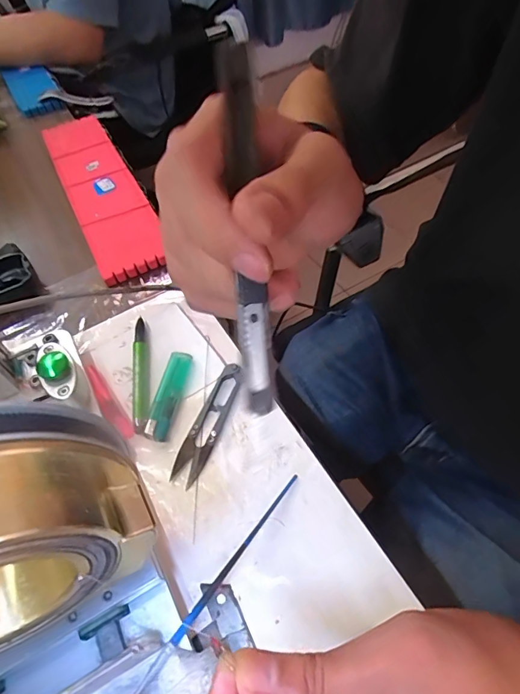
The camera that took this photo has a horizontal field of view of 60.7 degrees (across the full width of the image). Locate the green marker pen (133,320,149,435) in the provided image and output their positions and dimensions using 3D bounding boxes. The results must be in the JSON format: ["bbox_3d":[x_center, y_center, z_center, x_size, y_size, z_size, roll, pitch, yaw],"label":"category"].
[{"bbox_3d":[-0.102,0.020,0.381,0.013,0.010,0.119,-11,53,-3],"label":"green marker pen"}]

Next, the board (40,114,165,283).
[{"bbox_3d":[-0.203,-0.205,0.558,0.080,0.022,0.341,-24,55,-13],"label":"board"}]

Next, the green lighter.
[{"bbox_3d":[-0.074,0.038,0.364,0.019,0.009,0.079,7,54,11],"label":"green lighter"}]

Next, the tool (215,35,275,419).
[{"bbox_3d":[-0.004,-0.041,0.156,0.011,0.009,0.128,-4,91,2],"label":"tool"}]

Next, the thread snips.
[{"bbox_3d":[-0.039,0.058,0.347,0.022,0.010,0.102,16,56,17],"label":"thread snips"}]

